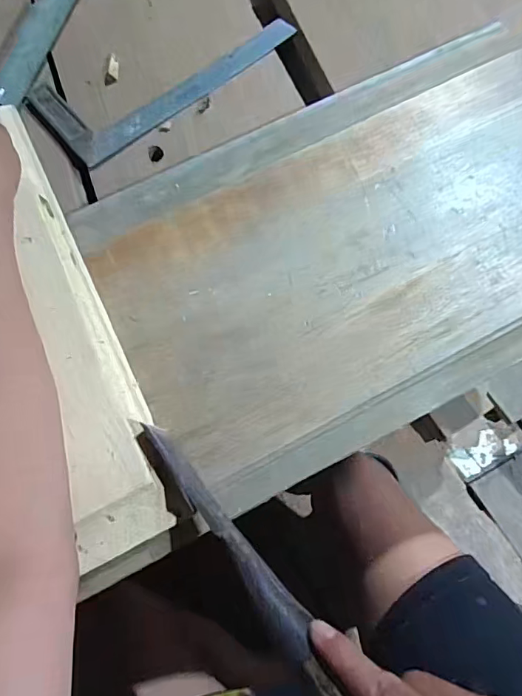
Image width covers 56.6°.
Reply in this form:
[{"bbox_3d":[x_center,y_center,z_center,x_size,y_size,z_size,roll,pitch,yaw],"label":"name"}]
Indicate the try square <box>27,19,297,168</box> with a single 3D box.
[{"bbox_3d":[-0.096,-0.278,0.481,0.248,0.009,0.111,-38,72,-11],"label":"try square"}]

